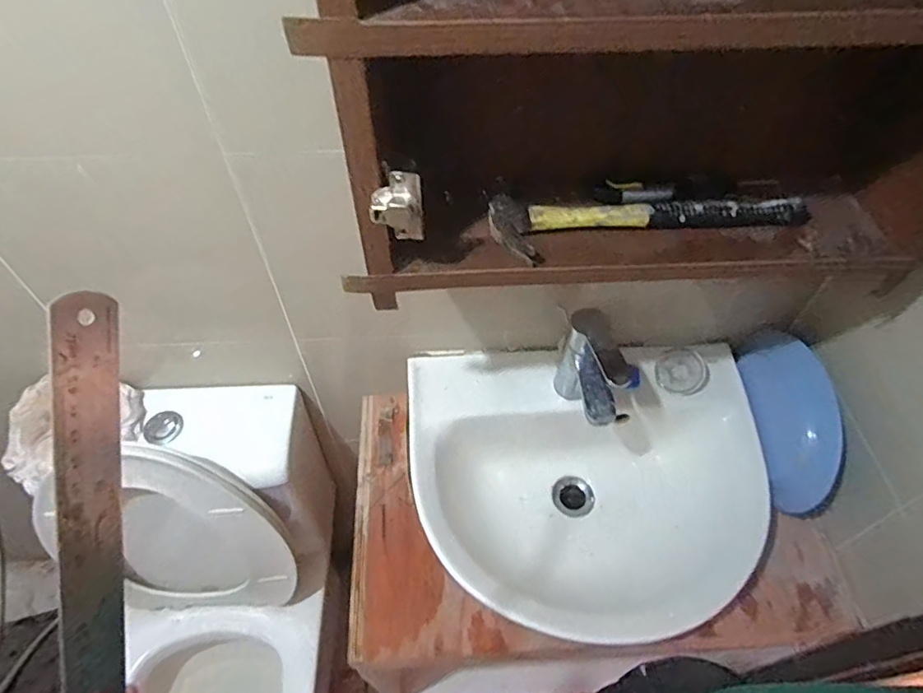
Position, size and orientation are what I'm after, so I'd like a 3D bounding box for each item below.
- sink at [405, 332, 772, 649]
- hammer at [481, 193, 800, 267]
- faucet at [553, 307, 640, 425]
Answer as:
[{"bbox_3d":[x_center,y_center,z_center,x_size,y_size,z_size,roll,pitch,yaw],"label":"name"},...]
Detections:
[{"bbox_3d":[0.171,0.190,0.777,0.474,0.202,0.356,-2,52,-2],"label":"sink"},{"bbox_3d":[0.177,-0.116,0.523,0.298,0.031,0.071,-3,52,-2],"label":"hammer"},{"bbox_3d":[0.161,0.043,0.704,0.048,0.161,0.137,-10,52,-8],"label":"faucet"}]

